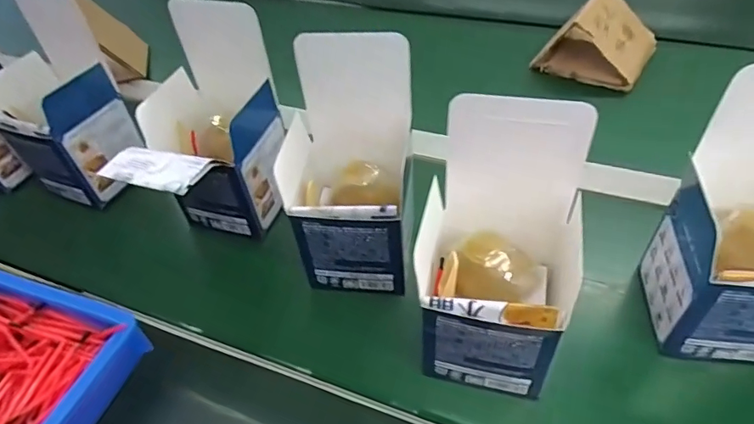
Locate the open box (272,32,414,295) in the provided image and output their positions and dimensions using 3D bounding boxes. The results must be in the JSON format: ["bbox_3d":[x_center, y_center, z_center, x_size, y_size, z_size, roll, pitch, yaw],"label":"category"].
[{"bbox_3d":[-0.021,-0.030,0.373,0.104,0.170,0.089,2,47,9],"label":"open box"}]

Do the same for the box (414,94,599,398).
[{"bbox_3d":[0.077,0.029,0.316,0.097,0.173,0.097,9,49,15],"label":"box"}]

